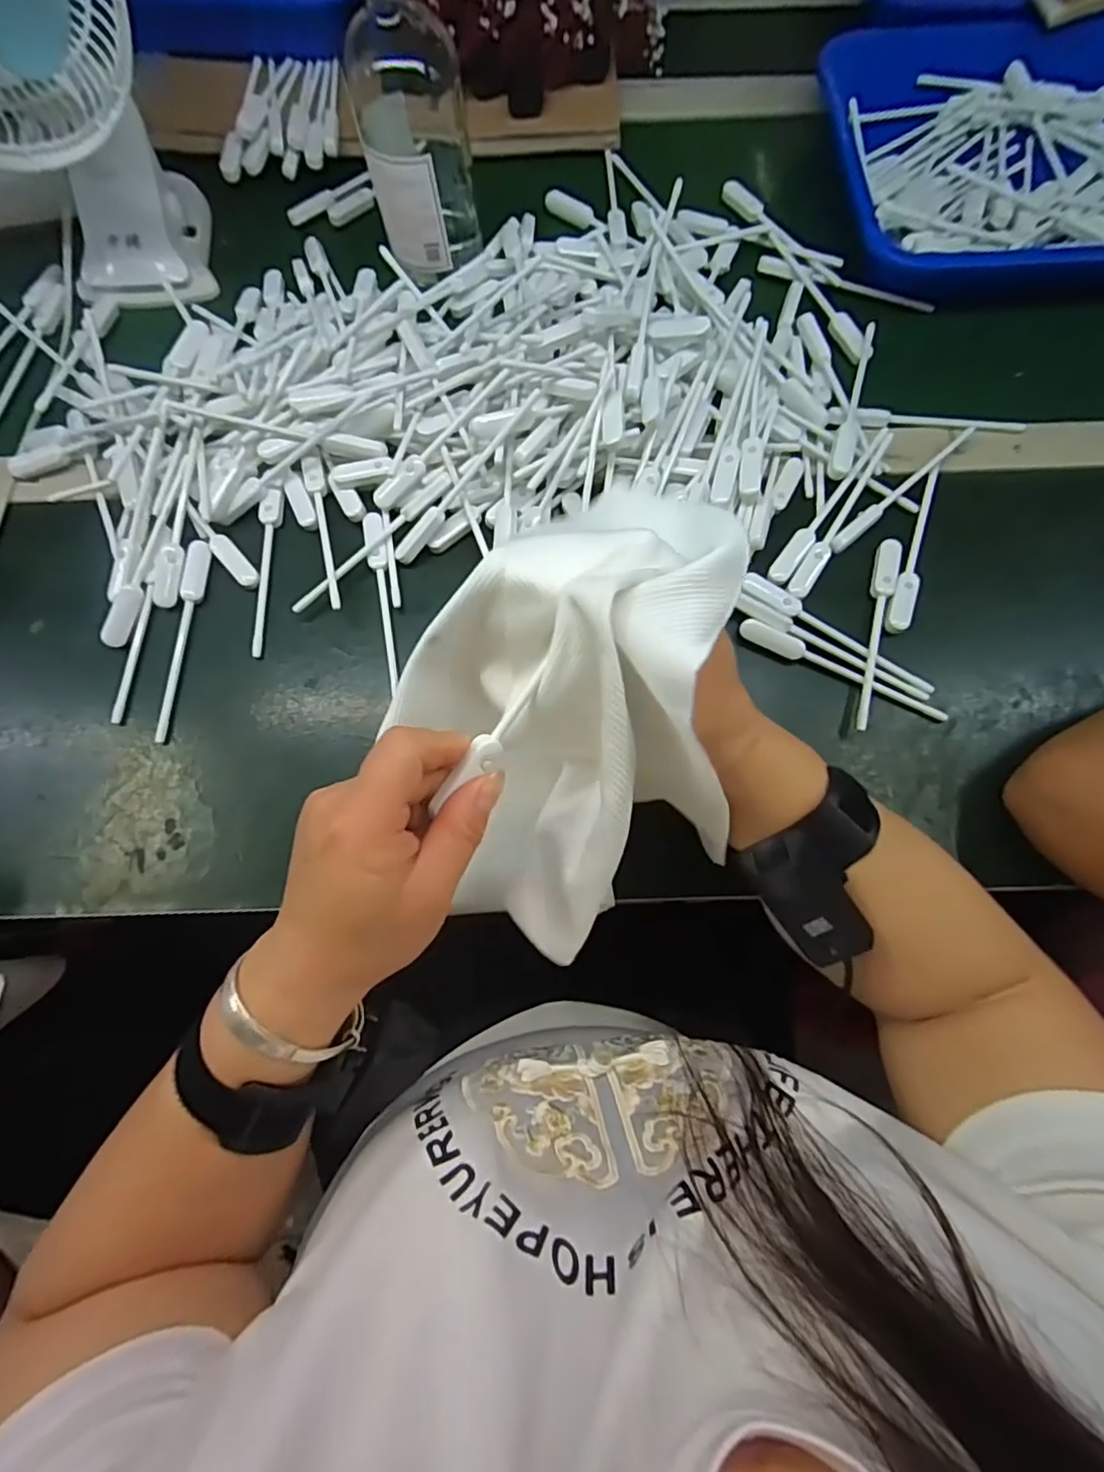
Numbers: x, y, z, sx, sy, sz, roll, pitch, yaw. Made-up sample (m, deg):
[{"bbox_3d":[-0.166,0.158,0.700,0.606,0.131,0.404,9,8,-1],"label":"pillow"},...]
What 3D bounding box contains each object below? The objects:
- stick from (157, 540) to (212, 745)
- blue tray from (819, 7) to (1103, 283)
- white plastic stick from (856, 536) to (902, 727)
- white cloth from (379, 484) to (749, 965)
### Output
[{"bbox_3d":[-0.252,-0.067,0.387,0.014,0.009,0.140,6,76,2],"label":"stick"},{"bbox_3d":[0.428,-0.489,0.478,0.389,0.036,0.286,-2,76,0],"label":"blue tray"},{"bbox_3d":[0.219,-0.069,0.382,0.017,0.007,0.140,13,76,4],"label":"white plastic stick"},{"bbox_3d":[0.015,-0.002,0.272,0.163,0.123,0.160,-27,77,-6],"label":"white cloth"}]

